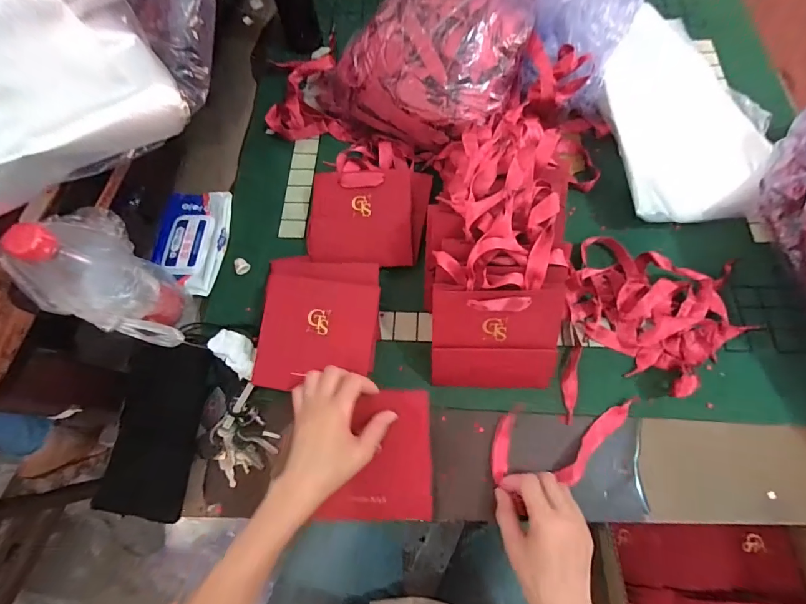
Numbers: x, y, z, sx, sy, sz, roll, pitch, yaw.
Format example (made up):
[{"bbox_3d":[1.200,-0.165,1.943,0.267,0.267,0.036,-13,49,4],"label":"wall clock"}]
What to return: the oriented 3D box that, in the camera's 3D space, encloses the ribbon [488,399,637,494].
[{"bbox_3d":[0.182,0.157,0.441,0.170,0.015,0.086,-10,68,2],"label":"ribbon"}]

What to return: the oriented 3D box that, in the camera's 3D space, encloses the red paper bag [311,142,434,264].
[{"bbox_3d":[-0.050,-0.141,0.549,0.167,0.038,0.183,8,69,5],"label":"red paper bag"}]

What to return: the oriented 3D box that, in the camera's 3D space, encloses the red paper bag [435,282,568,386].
[{"bbox_3d":[0.102,0.043,0.432,0.135,0.126,0.010,1,26,4],"label":"red paper bag"}]

